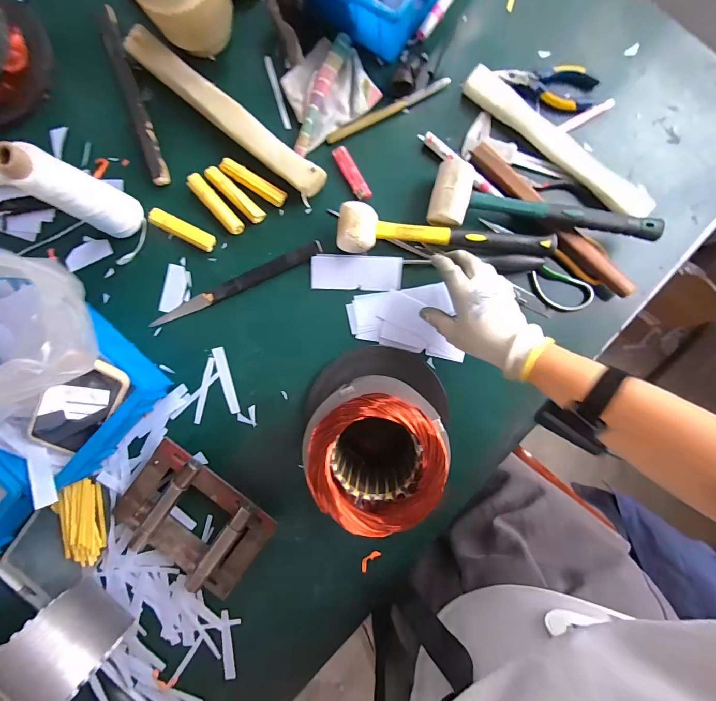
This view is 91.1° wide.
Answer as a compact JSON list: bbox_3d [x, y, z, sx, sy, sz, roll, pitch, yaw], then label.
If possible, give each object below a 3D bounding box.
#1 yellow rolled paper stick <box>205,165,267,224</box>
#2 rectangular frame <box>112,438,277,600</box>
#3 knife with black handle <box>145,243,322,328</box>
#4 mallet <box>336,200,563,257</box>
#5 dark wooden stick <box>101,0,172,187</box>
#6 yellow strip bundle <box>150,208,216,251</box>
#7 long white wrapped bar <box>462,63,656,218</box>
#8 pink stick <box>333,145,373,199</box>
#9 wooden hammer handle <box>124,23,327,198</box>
[{"bbox_3d":[-0.176,-0.222,0.500,0.101,0.015,0.021,43,92,2],"label":"yellow rolled paper stick"},{"bbox_3d":[-0.226,0.234,0.487,0.195,0.049,0.142,37,92,2],"label":"rectangular frame"},{"bbox_3d":[-0.174,-0.093,0.496,0.263,0.023,0.023,-24,89,2],"label":"knife with black handle"},{"bbox_3d":[0.115,-0.156,0.467,0.283,0.049,0.063,2,90,2],"label":"mallet"},{"bbox_3d":[-0.321,-0.364,0.503,0.024,0.019,0.258,-18,89,2],"label":"dark wooden stick"},{"bbox_3d":[-0.252,-0.173,0.502,0.096,0.014,0.024,26,91,2],"label":"yellow strip bundle"},{"bbox_3d":[0.268,-0.279,0.477,0.295,0.028,0.042,42,92,2],"label":"long white wrapped bar"},{"bbox_3d":[-0.009,-0.251,0.496,0.022,0.010,0.084,-30,89,2],"label":"pink stick"},{"bbox_3d":[-0.187,-0.334,0.492,0.340,0.028,0.042,39,92,2],"label":"wooden hammer handle"}]

